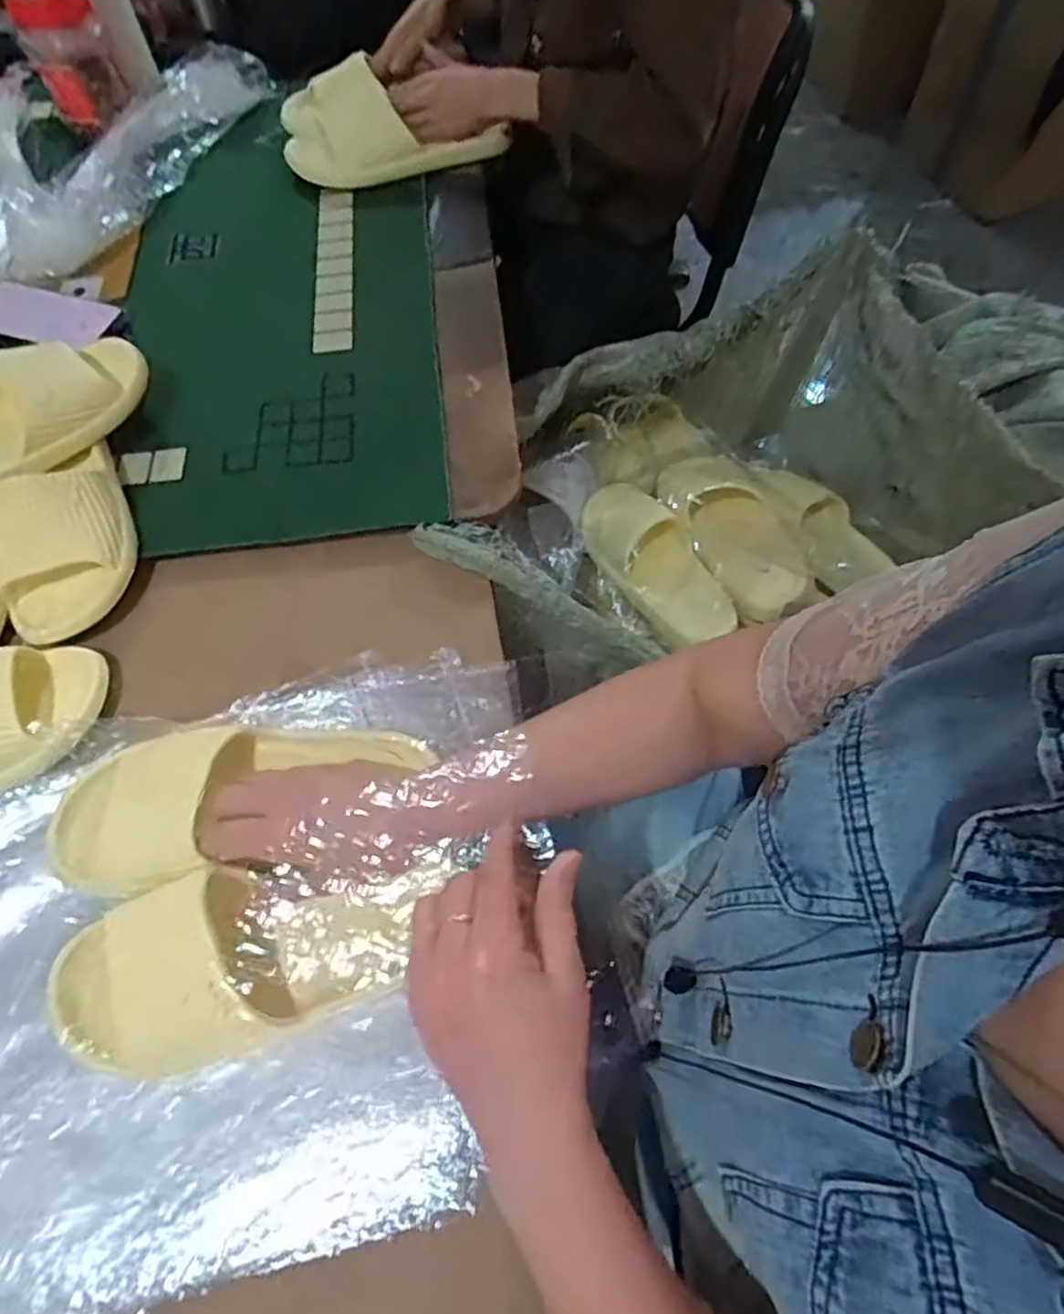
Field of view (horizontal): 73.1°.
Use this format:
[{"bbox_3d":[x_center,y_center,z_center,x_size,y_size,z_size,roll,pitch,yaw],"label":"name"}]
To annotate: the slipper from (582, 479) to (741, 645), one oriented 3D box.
[{"bbox_3d":[0.136,-0.112,0.803,0.098,0.061,0.240,-28,66,-12],"label":"slipper"}]

